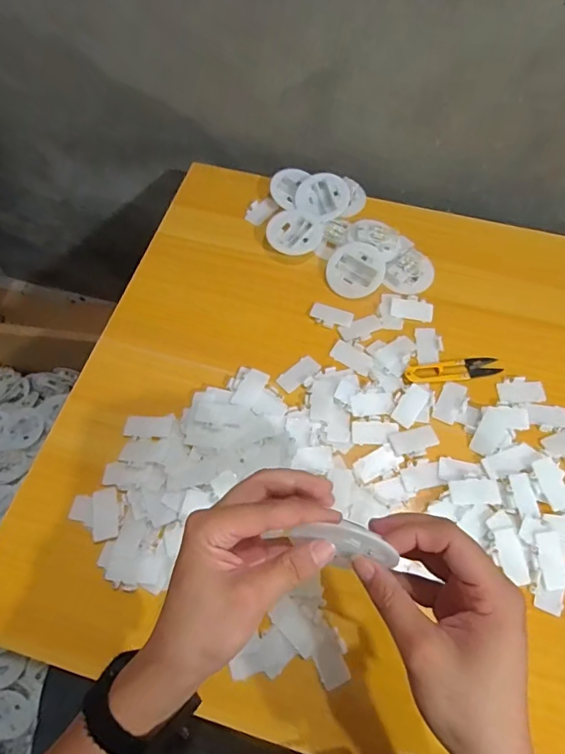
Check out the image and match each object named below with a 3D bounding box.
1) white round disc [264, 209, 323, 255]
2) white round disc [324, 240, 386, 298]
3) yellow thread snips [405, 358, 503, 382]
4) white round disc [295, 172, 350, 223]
[{"bbox_3d":[0.014,-0.178,0.580,0.065,0.008,0.061,1,70,-2],"label":"white round disc"},{"bbox_3d":[0.086,-0.127,0.557,0.067,0.008,0.070,-4,75,14],"label":"white round disc"},{"bbox_3d":[0.184,-0.007,0.506,0.104,0.004,0.024,-8,64,-5],"label":"yellow thread snips"},{"bbox_3d":[0.050,-0.226,0.589,0.064,0.015,0.073,6,64,2],"label":"white round disc"}]

